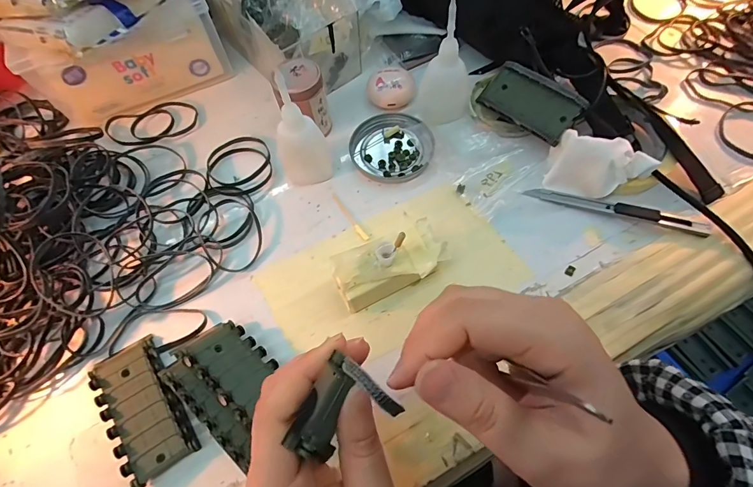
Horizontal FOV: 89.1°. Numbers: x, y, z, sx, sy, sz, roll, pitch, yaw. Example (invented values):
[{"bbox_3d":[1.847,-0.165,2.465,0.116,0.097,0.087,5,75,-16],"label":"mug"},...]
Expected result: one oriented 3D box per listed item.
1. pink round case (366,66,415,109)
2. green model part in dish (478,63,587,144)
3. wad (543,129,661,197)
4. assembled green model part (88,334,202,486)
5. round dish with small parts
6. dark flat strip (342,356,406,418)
[{"bbox_3d":[0.014,-0.157,0.389,0.048,0.019,0.041,-8,62,0],"label":"pink round case"},{"bbox_3d":[0.139,-0.132,0.351,0.092,0.010,0.044,46,117,30],"label":"green model part in dish"},{"bbox_3d":[0.189,-0.064,0.323,0.078,0.037,0.044,17,66,12],"label":"wad"},{"bbox_3d":[-0.163,0.113,0.270,0.045,0.021,0.094,-34,66,-13],"label":"assembled green model part"},{"bbox_3d":[0.015,-0.092,0.368,0.076,0.008,0.077,-2,63,3],"label":"round dish with small parts"},{"bbox_3d":[-0.002,0.056,0.149,0.029,0.004,0.005,40,73,10],"label":"dark flat strip"}]

